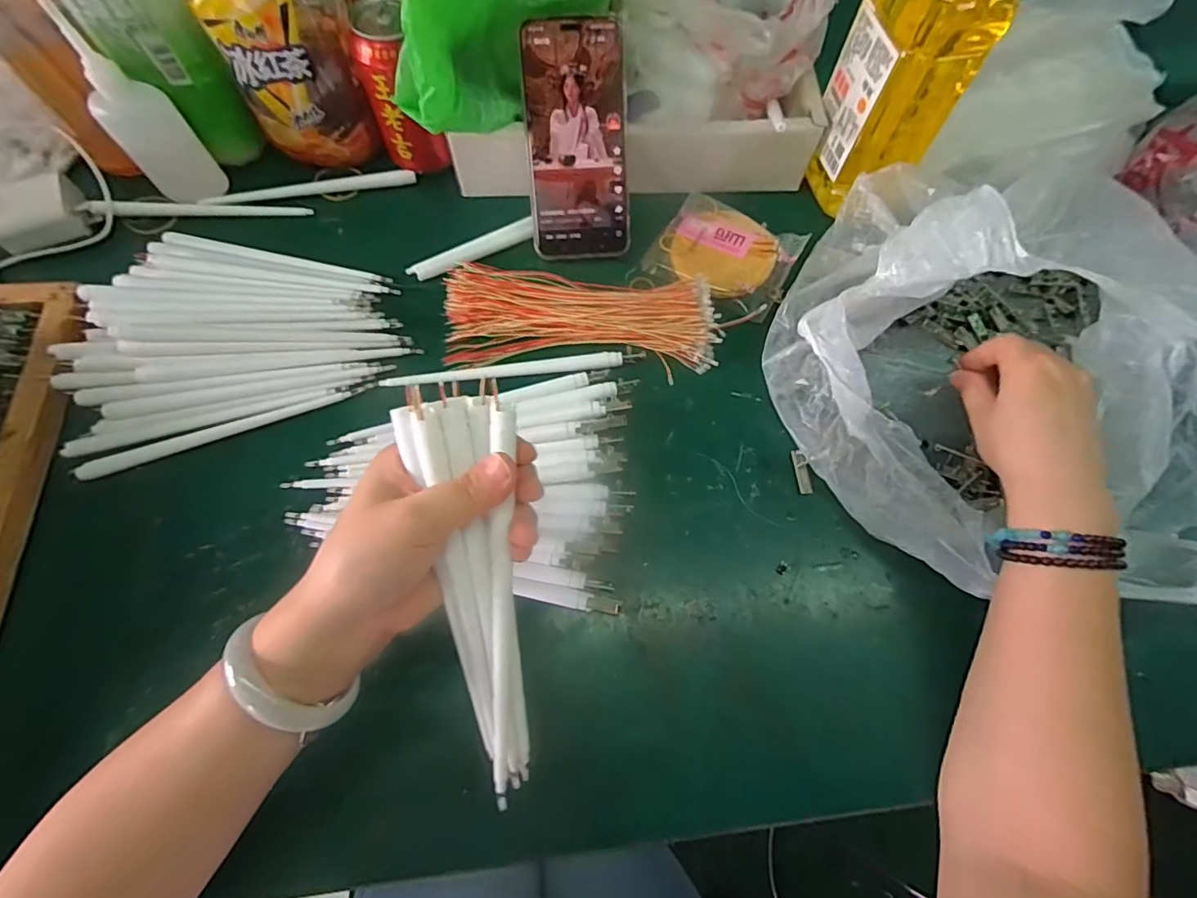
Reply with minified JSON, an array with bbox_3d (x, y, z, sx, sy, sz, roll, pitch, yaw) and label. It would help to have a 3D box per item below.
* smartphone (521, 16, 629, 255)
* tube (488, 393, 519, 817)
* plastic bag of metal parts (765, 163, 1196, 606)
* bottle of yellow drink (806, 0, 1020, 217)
[{"bbox_3d":[-0.016,-0.231,0.416,0.076,0.158,0.007,-4,24,-3],"label":"smartphone"},{"bbox_3d":[-0.044,0.073,0.250,0.012,0.011,0.186,1,97,-1],"label":"tube"},{"bbox_3d":[0.282,-0.061,0.364,0.295,0.109,0.294,7,68,1],"label":"plastic bag of metal parts"},{"bbox_3d":[0.219,-0.277,0.381,0.066,0.206,0.083,-9,68,-5],"label":"bottle of yellow drink"}]

